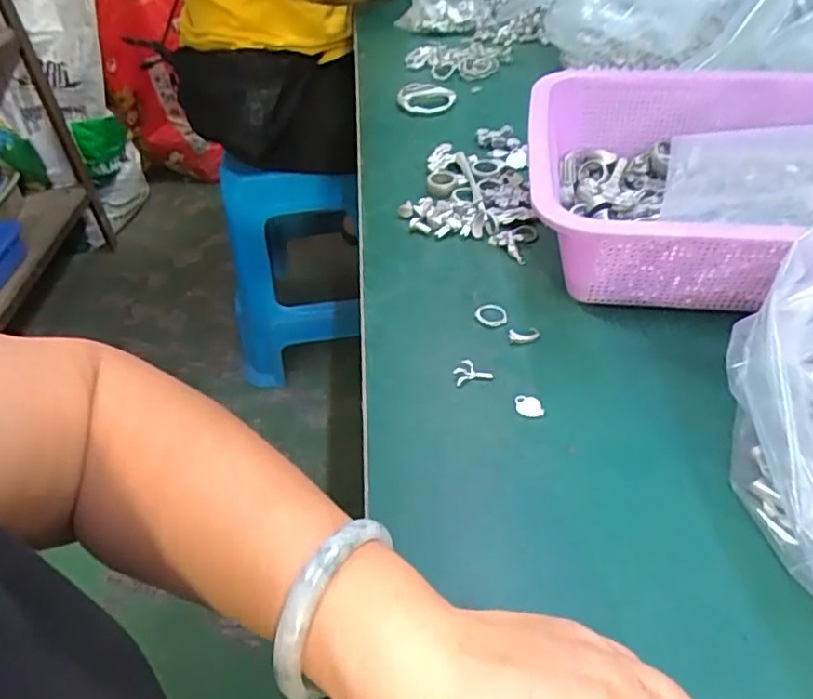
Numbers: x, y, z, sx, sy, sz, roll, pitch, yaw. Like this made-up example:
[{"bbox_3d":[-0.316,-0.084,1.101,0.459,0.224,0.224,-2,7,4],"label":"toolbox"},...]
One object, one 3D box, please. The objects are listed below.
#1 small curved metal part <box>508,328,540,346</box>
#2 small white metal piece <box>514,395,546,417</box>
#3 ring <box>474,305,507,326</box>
[{"bbox_3d":[0.074,-0.009,0.391,0.022,0.007,0.010,-16,45,-10],"label":"small curved metal part"},{"bbox_3d":[0.070,0.032,0.352,0.016,0.004,0.013,2,45,7],"label":"small white metal piece"},{"bbox_3d":[0.056,-0.024,0.410,0.021,0.004,0.021,-3,44,3],"label":"ring"}]

